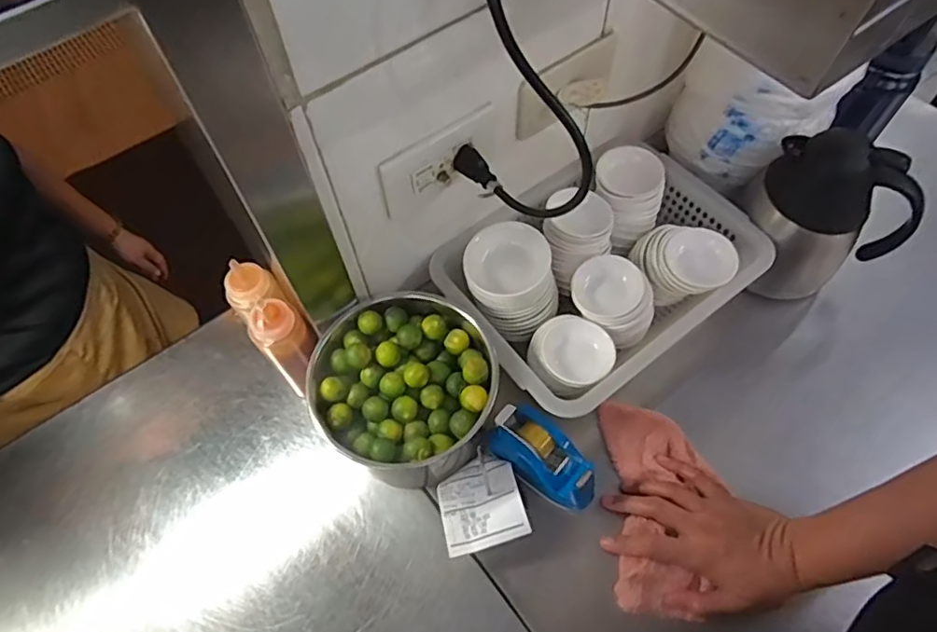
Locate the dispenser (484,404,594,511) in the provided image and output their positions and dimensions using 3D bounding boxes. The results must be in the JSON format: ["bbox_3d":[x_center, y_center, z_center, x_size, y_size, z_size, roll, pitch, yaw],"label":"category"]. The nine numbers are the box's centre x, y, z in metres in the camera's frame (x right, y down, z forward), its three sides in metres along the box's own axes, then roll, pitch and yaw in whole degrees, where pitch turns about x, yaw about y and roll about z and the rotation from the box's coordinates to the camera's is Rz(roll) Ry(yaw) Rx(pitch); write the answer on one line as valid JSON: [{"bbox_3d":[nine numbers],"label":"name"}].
[{"bbox_3d":[0.076,0.140,0.588,0.111,0.067,0.054,33,67,20],"label":"dispenser"}]

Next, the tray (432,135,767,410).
[{"bbox_3d":[0.146,-0.043,0.656,0.310,0.127,0.221,-33,64,-15],"label":"tray"}]

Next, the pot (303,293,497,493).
[{"bbox_3d":[-0.062,0.079,0.602,0.167,0.122,0.169,-1,60,3],"label":"pot"}]

